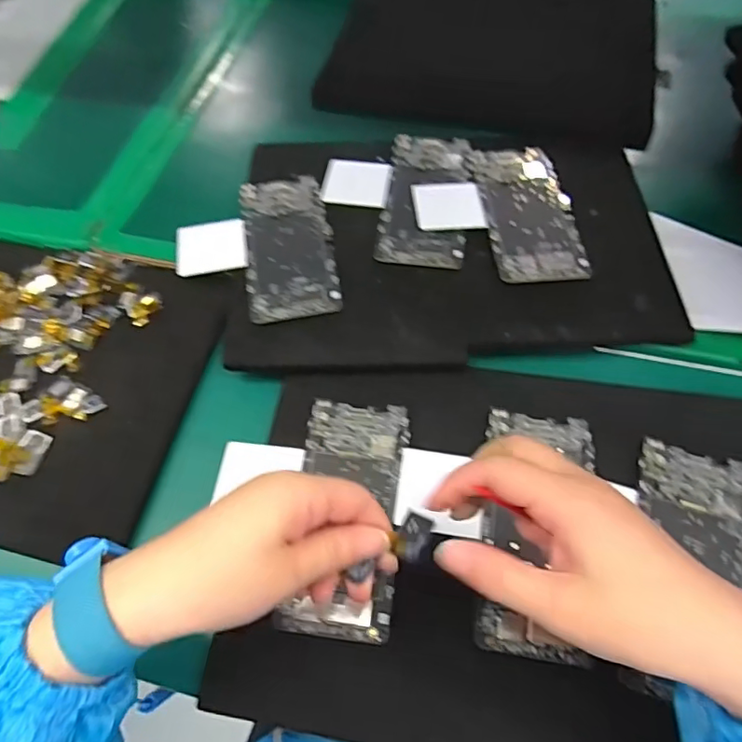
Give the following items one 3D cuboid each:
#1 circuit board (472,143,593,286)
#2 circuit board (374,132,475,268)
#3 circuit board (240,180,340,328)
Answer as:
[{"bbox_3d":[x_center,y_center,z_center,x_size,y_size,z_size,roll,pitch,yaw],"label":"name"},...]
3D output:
[{"bbox_3d":[0.136,-0.140,0.468,0.075,0.013,0.154,-6,63,1],"label":"circuit board"},{"bbox_3d":[0.050,-0.155,0.482,0.075,0.007,0.155,5,64,7],"label":"circuit board"},{"bbox_3d":[-0.071,-0.110,0.464,0.073,0.007,0.154,-10,63,-1],"label":"circuit board"}]

